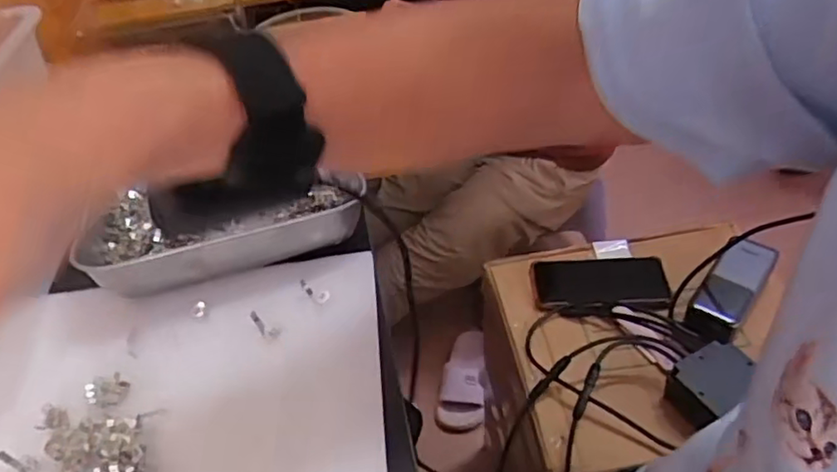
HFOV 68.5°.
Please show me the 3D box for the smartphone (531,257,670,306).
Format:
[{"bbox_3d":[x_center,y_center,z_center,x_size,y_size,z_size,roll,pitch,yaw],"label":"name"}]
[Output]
[{"bbox_3d":[0.220,0.055,0.751,0.156,0.009,0.076,-2,43,4],"label":"smartphone"}]

